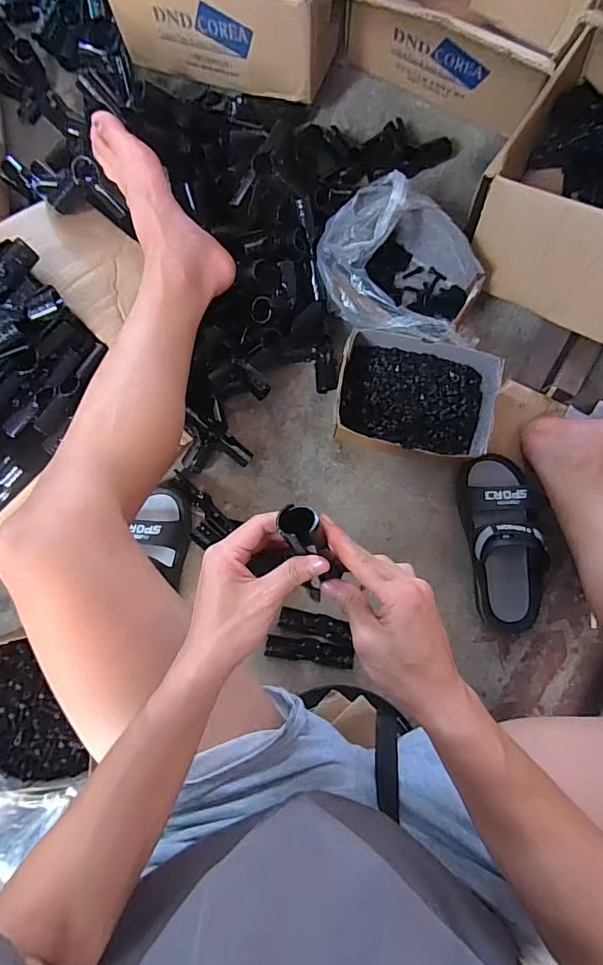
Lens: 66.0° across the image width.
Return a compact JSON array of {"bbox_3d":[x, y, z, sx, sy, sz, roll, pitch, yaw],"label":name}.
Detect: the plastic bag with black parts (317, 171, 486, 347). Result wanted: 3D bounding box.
[{"bbox_3d":[0.148,-0.288,0.662,0.237,0.131,0.193,35,87,4],"label":"plastic bag with black parts"}]

